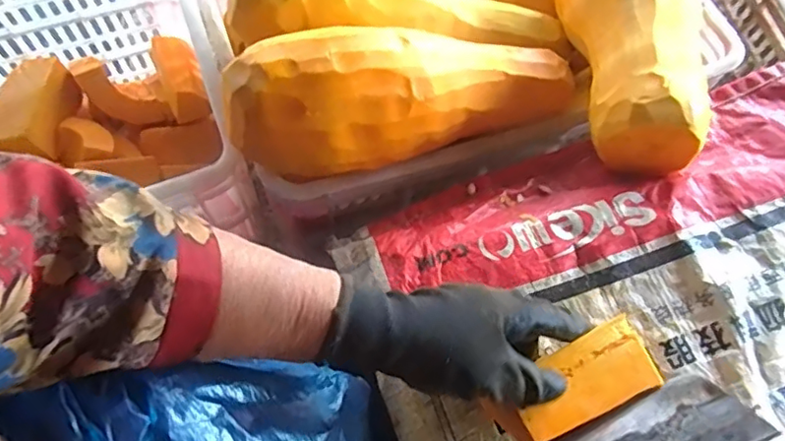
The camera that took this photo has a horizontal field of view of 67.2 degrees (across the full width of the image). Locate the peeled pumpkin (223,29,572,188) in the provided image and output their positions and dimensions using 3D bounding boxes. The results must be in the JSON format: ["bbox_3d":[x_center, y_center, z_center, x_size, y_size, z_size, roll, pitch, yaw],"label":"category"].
[{"bbox_3d":[0.017,-0.111,0.514,0.314,0.100,0.102,-10,68,-22],"label":"peeled pumpkin"}]

